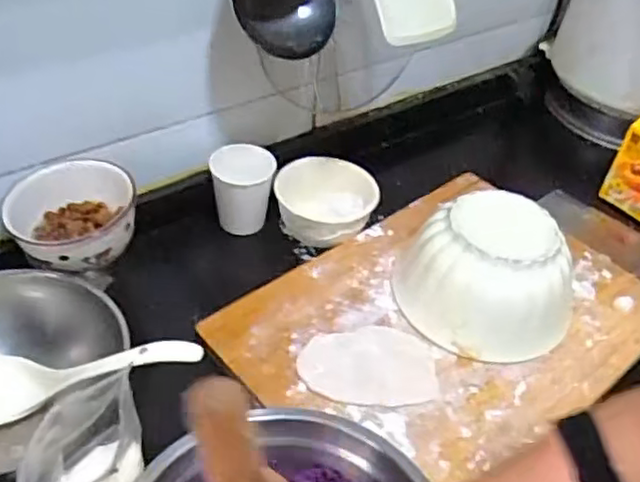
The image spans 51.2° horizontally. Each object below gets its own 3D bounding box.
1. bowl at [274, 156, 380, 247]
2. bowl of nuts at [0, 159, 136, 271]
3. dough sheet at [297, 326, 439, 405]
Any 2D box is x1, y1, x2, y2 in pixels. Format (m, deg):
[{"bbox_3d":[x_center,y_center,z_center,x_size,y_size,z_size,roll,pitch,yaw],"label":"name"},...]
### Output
[{"bbox_3d":[0.008,-0.043,0.775,0.112,0.055,0.112,-6,44,-15],"label":"bowl"},{"bbox_3d":[-0.230,-0.020,0.629,0.103,0.055,0.112,4,42,-4],"label":"bowl of nuts"},{"bbox_3d":[0.045,0.115,0.630,0.128,0.004,0.088,-1,43,-9],"label":"dough sheet"}]

